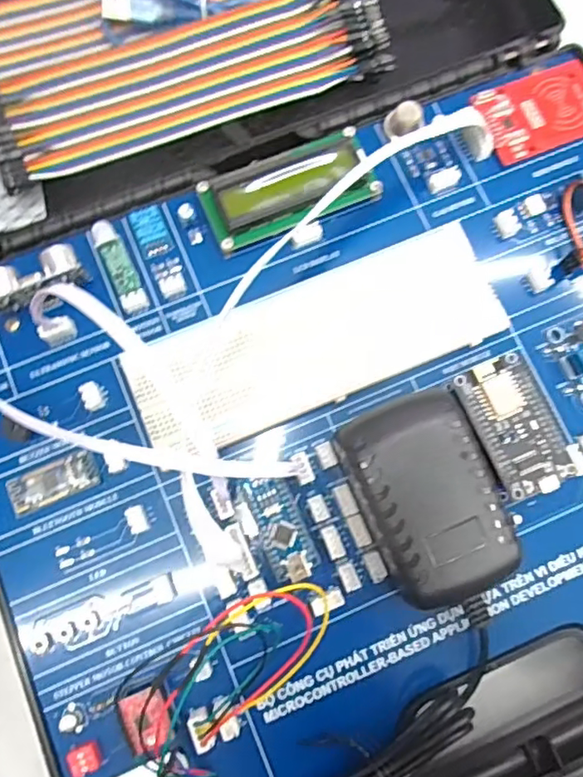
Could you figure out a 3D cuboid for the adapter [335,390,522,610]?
[{"bbox_3d":[0.052,0.044,0.228,0.050,0.038,0.077,-21,79,-5],"label":"adapter"}]

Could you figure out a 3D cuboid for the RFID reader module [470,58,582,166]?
[{"bbox_3d":[0.126,-0.138,0.280,0.064,0.005,0.040,-22,79,-5],"label":"RFID reader module"}]

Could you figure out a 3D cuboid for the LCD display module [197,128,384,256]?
[{"bbox_3d":[-0.001,-0.093,0.263,0.079,0.012,0.034,-22,79,-5],"label":"LCD display module"}]

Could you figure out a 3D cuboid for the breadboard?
[{"bbox_3d":[0.012,-0.021,0.252,0.163,0.013,0.051,-22,79,-5],"label":"breadboard"}]

